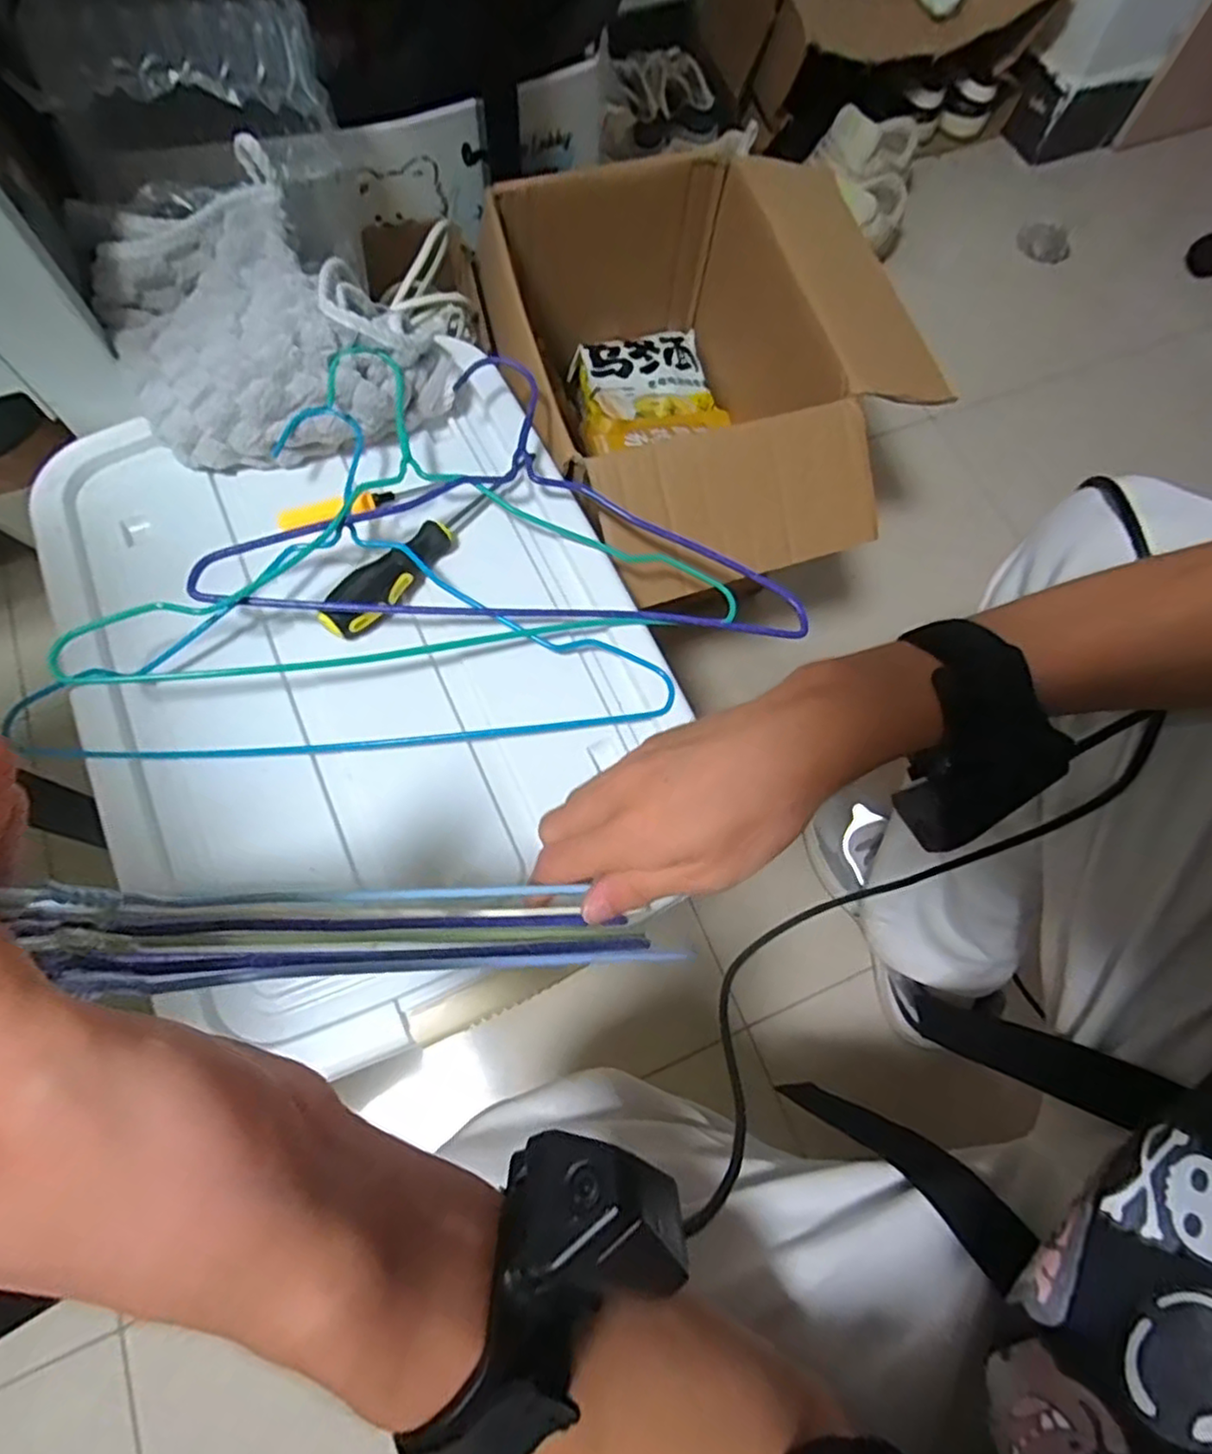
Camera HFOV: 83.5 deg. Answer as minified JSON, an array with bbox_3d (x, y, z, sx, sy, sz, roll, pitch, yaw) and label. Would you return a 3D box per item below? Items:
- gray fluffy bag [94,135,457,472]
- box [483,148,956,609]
[{"bbox_3d":[-0.244,-0.293,0.508,0.221,0.087,0.210,-36,76,-14],"label":"gray fluffy bag"},{"bbox_3d":[0.093,-0.323,0.670,0.351,0.204,0.434,-15,72,-8],"label":"box"}]

